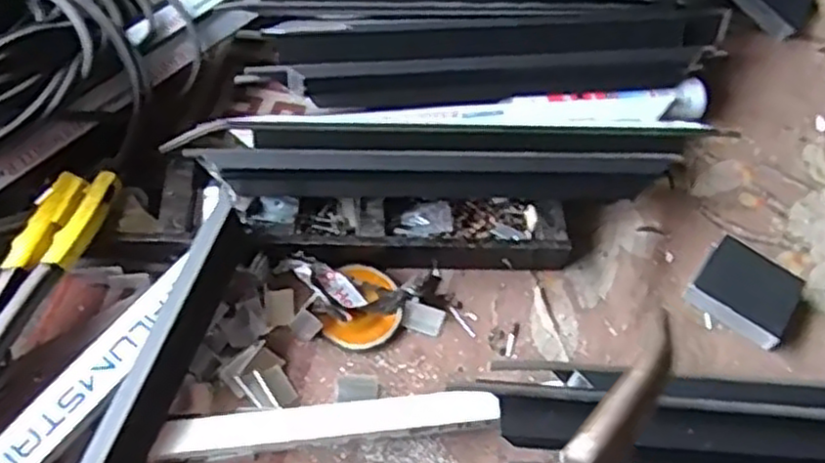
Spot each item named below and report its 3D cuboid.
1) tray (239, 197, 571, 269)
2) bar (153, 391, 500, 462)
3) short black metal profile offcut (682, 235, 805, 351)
[{"bbox_3d":[-0.011,-0.005,0.725,0.317,0.039,0.096,2,57,-5],"label":"tray"},{"bbox_3d":[-0.063,0.153,0.595,0.266,0.023,0.027,-5,58,-9],"label":"bar"},{"bbox_3d":[0.321,0.058,0.716,0.090,0.035,0.070,37,63,17],"label":"short black metal profile offcut"}]

